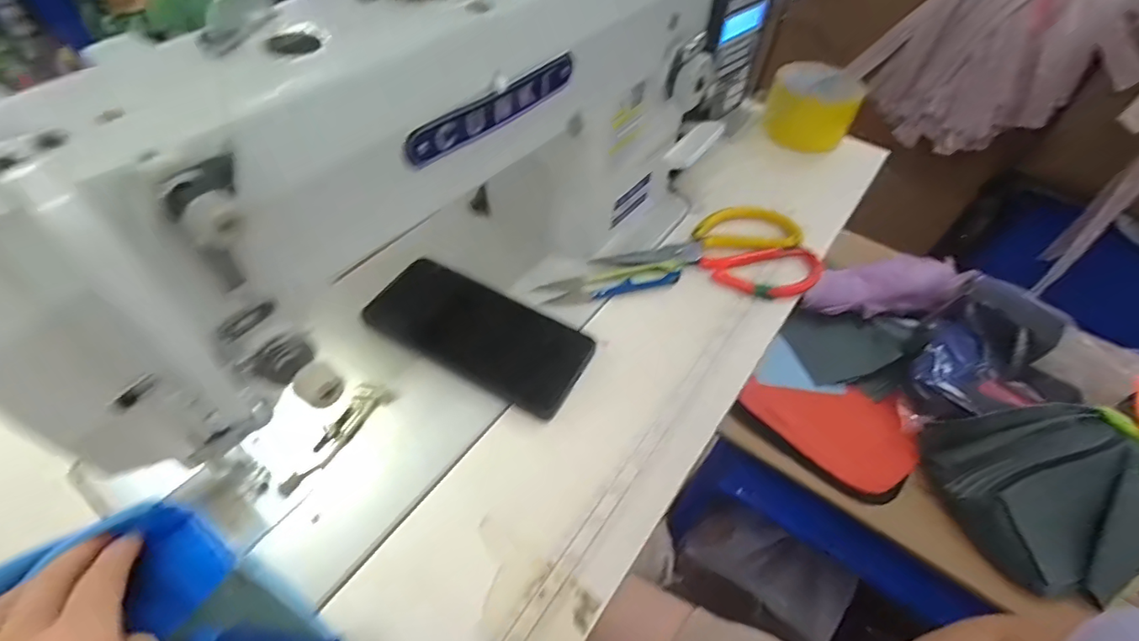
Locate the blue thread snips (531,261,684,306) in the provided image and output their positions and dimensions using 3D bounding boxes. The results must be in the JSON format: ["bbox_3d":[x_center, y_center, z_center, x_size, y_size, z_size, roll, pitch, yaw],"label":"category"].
[{"bbox_3d":[0.035,-0.031,0.439,0.121,0.010,0.025,-9,53,-12],"label":"blue thread snips"}]

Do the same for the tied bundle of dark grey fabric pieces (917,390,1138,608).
[{"bbox_3d":[0.568,0.175,0.569,0.311,0.100,0.185,-5,52,-9],"label":"tied bundle of dark grey fabric pieces"}]

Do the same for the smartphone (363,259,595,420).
[{"bbox_3d":[-0.065,0.009,0.394,0.157,0.011,0.070,25,65,9],"label":"smartphone"}]

